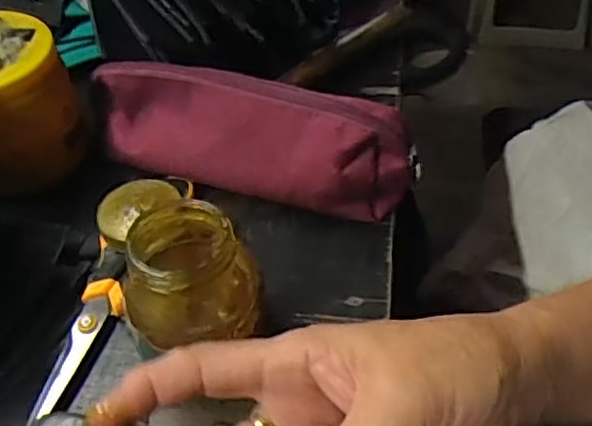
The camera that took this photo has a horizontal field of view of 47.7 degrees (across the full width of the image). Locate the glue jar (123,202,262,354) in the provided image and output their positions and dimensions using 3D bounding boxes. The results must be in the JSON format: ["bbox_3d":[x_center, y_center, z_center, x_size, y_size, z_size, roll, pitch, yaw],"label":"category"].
[{"bbox_3d":[-0.051,0.036,0.344,0.061,0.077,0.064,-2,47,2],"label":"glue jar"}]

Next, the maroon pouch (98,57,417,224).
[{"bbox_3d":[-0.035,-0.050,0.427,0.216,0.059,0.048,13,47,15],"label":"maroon pouch"}]

